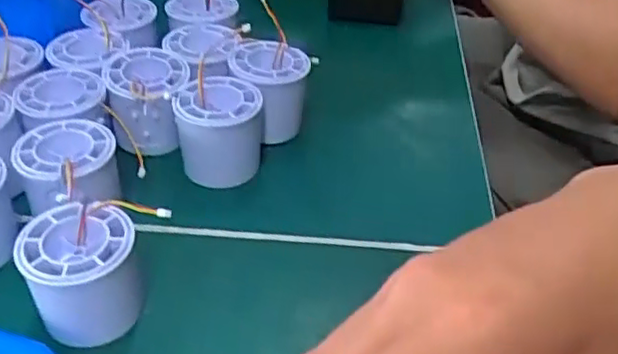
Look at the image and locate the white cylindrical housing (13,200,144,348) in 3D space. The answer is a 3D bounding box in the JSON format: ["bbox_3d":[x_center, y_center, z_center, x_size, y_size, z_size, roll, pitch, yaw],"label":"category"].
[{"bbox_3d":[-0.112,0.052,0.337,0.052,0.053,0.059,-6,41,-9],"label":"white cylindrical housing"}]

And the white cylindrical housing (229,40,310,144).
[{"bbox_3d":[-0.027,-0.060,0.471,0.051,0.052,0.051,1,40,-1],"label":"white cylindrical housing"}]

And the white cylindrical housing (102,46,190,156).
[{"bbox_3d":[-0.105,-0.049,0.454,0.055,0.053,0.059,-9,41,-13],"label":"white cylindrical housing"}]

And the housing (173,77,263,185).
[{"bbox_3d":[-0.057,-0.029,0.438,0.052,0.057,0.051,-3,40,-6],"label":"housing"}]

